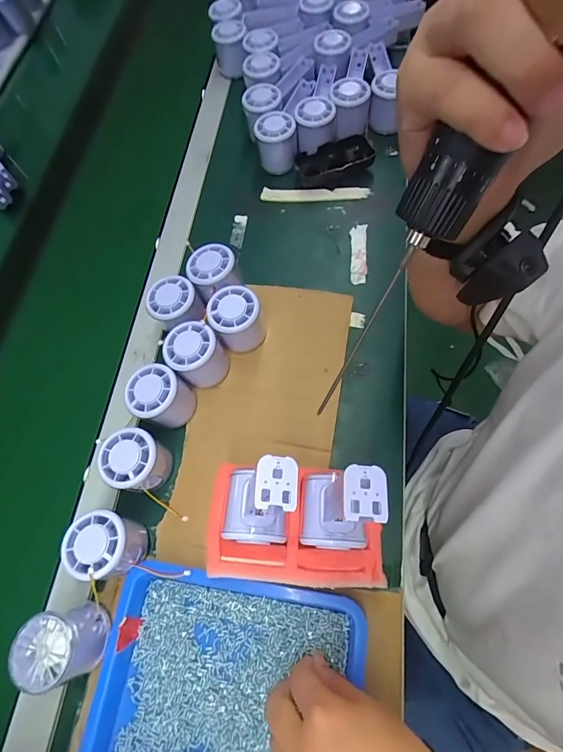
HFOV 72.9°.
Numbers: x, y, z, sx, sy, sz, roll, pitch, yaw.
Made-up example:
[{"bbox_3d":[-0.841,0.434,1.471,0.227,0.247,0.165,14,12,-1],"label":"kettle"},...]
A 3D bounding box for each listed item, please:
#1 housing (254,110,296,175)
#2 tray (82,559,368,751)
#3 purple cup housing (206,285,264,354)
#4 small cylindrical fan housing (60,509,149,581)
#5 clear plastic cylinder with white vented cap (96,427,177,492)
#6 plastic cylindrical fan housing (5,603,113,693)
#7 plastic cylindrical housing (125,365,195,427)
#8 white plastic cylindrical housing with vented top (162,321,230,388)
[{"bbox_3d":[-0.008,-0.330,0.547,0.056,0.064,0.050,-11,67,1],"label":"housing"},{"bbox_3d":[-0.050,0.266,0.322,0.222,0.032,0.176,6,68,8],"label":"tray"},{"bbox_3d":[-0.051,-0.064,0.435,0.056,0.061,0.056,-2,67,4],"label":"purple cup housing"},{"bbox_3d":[-0.164,0.159,0.362,0.065,0.052,0.057,-4,67,4],"label":"small cylindrical fan housing"},{"bbox_3d":[-0.148,0.088,0.393,0.057,0.054,0.055,-2,67,4],"label":"clear plastic cylinder with white vented cap"},{"bbox_3d":[-0.192,0.235,0.334,0.061,0.048,0.056,-11,67,1],"label":"plastic cylindrical fan housing"},{"bbox_3d":[-0.131,0.025,0.415,0.058,0.061,0.056,-2,67,4],"label":"plastic cylindrical housing"},{"bbox_3d":[-0.094,-0.021,0.426,0.058,0.068,0.059,-2,67,4],"label":"white plastic cylindrical housing with vented top"}]

